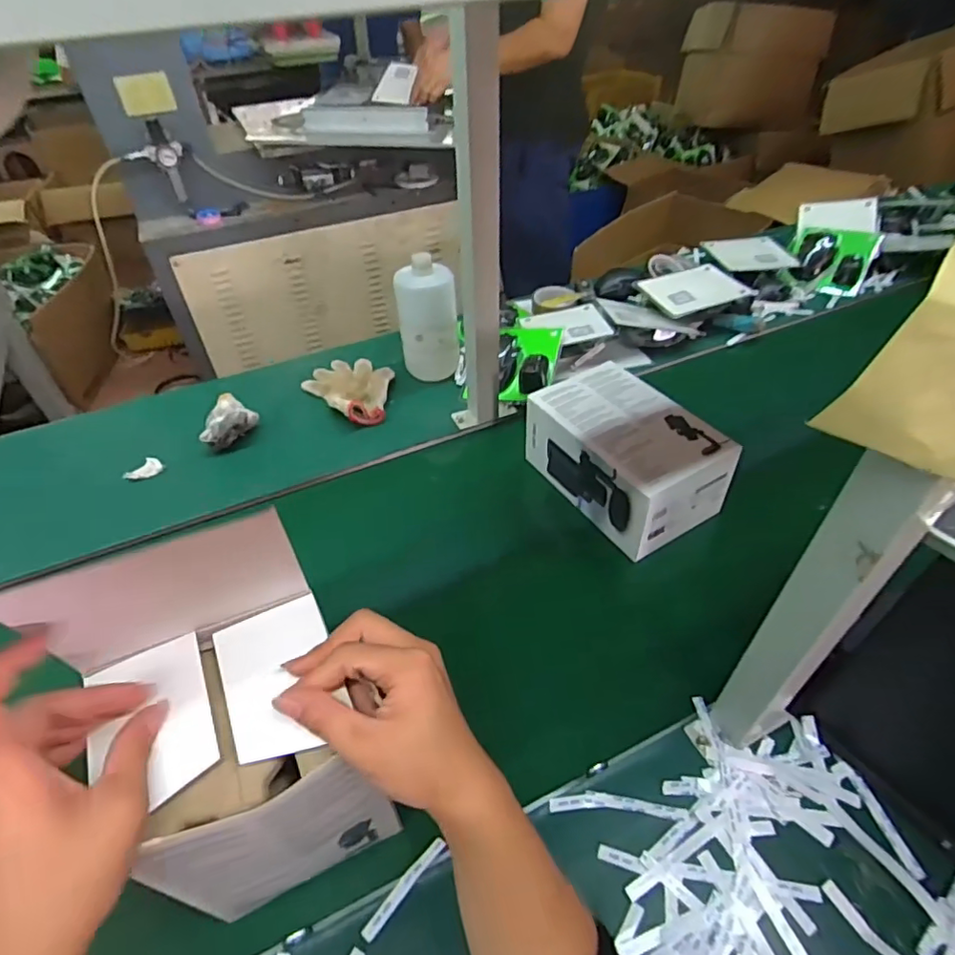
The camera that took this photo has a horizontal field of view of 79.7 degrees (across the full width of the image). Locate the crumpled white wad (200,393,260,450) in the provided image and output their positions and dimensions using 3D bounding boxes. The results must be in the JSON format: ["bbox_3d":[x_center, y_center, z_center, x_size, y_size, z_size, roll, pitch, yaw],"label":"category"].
[{"bbox_3d":[-0.381,-0.080,0.873,0.064,0.058,0.076,10,46,12],"label":"crumpled white wad"}]

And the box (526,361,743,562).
[{"bbox_3d":[0.190,-0.035,0.749,0.146,0.115,0.231,-24,49,-20],"label":"box"}]

